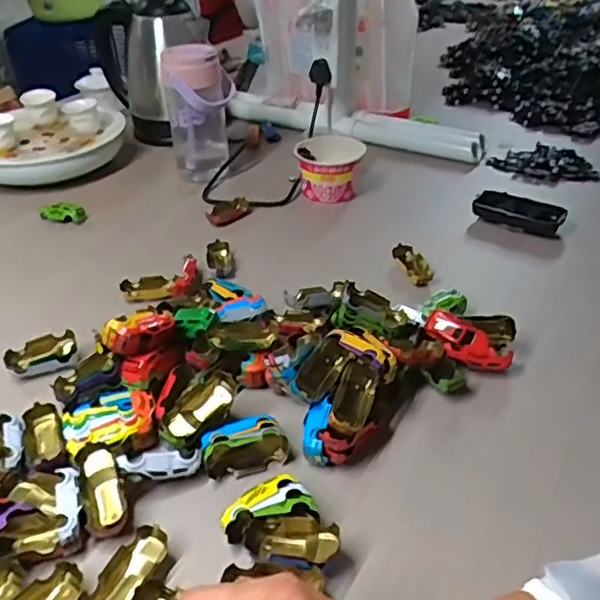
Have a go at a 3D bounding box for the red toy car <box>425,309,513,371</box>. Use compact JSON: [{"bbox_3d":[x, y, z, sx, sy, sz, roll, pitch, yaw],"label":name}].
[{"bbox_3d":[0.153,0.040,0.567,0.081,0.026,0.037,35,47,14],"label":"red toy car"}]

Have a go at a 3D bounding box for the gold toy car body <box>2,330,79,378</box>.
[{"bbox_3d":[-0.246,0.053,0.589,0.064,0.023,0.035,-14,37,-15],"label":"gold toy car body"}]

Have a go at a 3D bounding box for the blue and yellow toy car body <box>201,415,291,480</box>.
[{"bbox_3d":[-0.043,0.116,0.487,0.067,0.027,0.033,-12,37,-13],"label":"blue and yellow toy car body"}]

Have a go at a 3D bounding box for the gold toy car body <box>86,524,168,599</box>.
[{"bbox_3d":[-0.114,0.181,0.411,0.031,0.017,0.063,10,38,17],"label":"gold toy car body"}]

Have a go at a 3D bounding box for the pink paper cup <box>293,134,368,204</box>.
[{"bbox_3d":[0.040,-0.185,0.853,0.092,0.071,0.080,1,36,5],"label":"pink paper cup"}]

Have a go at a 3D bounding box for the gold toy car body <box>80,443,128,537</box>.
[{"bbox_3d":[-0.145,0.141,0.452,0.028,0.018,0.067,-14,56,-16],"label":"gold toy car body"}]

